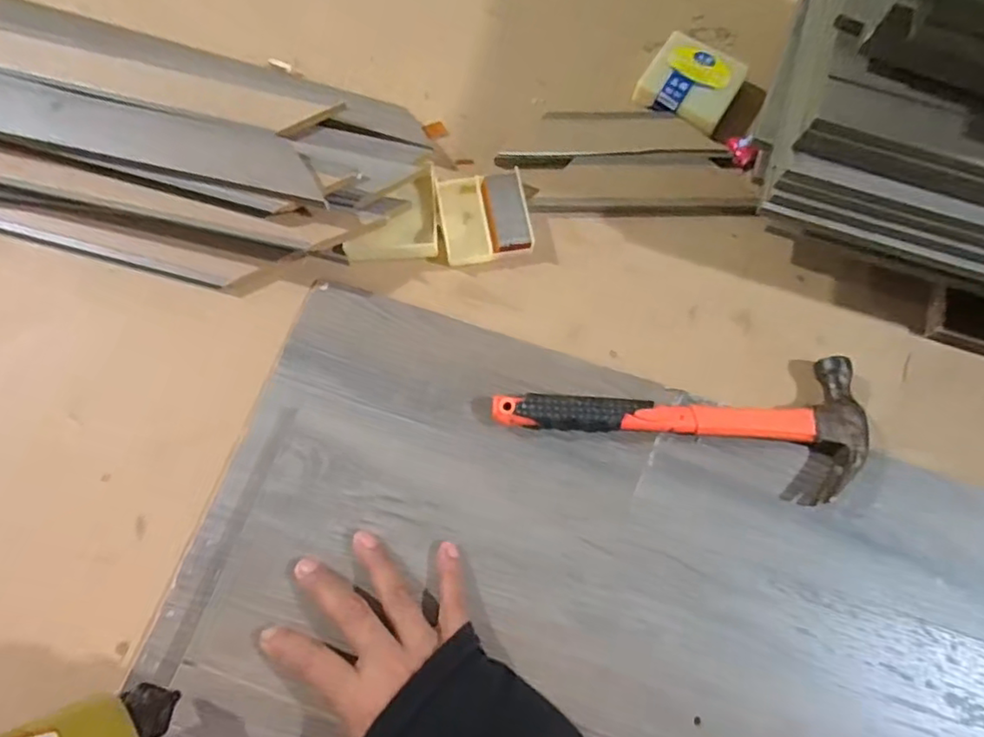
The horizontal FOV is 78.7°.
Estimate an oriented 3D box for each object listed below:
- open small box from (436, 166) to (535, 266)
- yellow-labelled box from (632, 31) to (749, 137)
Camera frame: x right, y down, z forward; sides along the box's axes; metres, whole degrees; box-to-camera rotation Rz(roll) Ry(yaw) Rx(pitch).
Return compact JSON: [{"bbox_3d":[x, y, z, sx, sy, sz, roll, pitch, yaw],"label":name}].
[{"bbox_3d":[-0.006,-0.119,0.466,0.067,0.014,0.071,-9,72,-4],"label":"open small box"},{"bbox_3d":[0.167,-0.238,0.506,0.074,0.024,0.074,30,74,9],"label":"yellow-labelled box"}]

